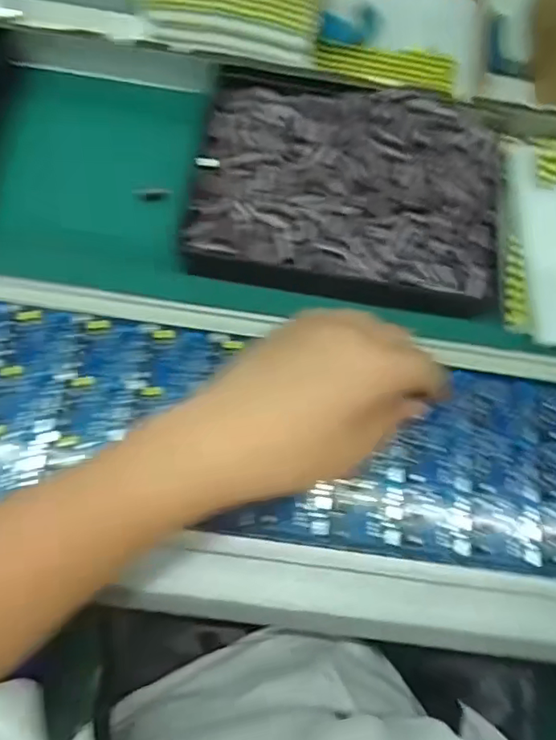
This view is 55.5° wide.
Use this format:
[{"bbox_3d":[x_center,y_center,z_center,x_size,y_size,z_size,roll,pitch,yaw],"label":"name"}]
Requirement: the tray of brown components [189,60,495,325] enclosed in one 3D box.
[{"bbox_3d":[0.057,-0.138,0.401,0.228,0.033,0.184,8,69,1],"label":"tray of brown components"}]

